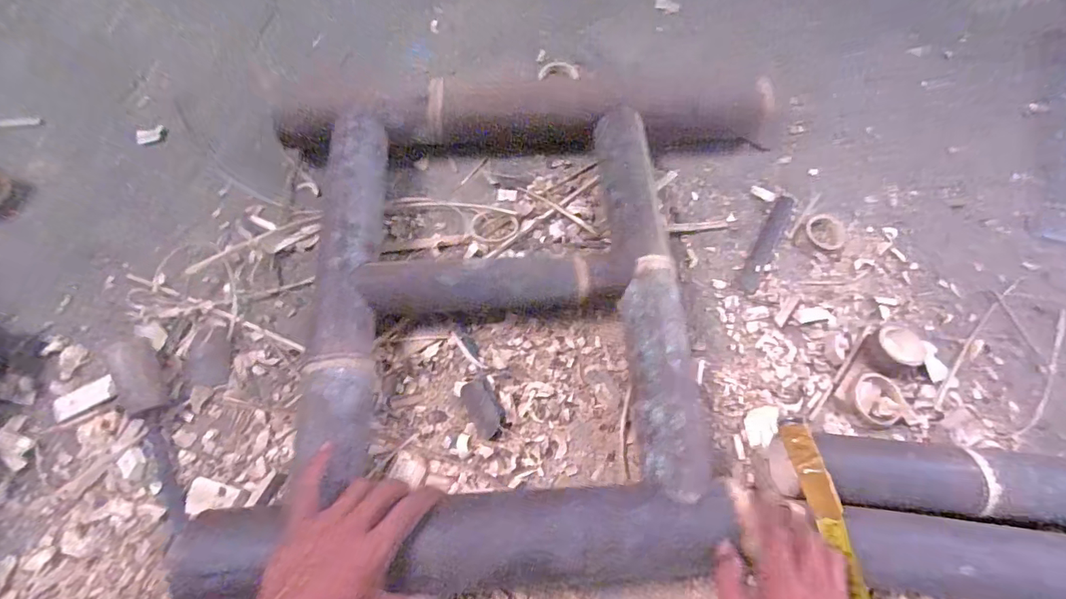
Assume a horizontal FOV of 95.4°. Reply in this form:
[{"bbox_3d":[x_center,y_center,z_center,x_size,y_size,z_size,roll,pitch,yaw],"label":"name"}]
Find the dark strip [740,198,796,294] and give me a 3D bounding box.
[{"bbox_3d":[0.304,-0.073,0.627,0.027,0.007,0.153,28,69,10],"label":"dark strip"}]

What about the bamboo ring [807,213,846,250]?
[{"bbox_3d":[0.384,-0.088,0.634,0.050,0.010,0.052,0,67,-1],"label":"bamboo ring"}]

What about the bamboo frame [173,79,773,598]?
[{"bbox_3d":[0.016,-0.039,0.549,0.623,0.095,0.621,-2,67,-2],"label":"bamboo frame"}]

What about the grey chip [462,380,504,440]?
[{"bbox_3d":[-0.052,0.116,0.517,0.033,0.015,0.058,-28,70,-13],"label":"grey chip"}]

